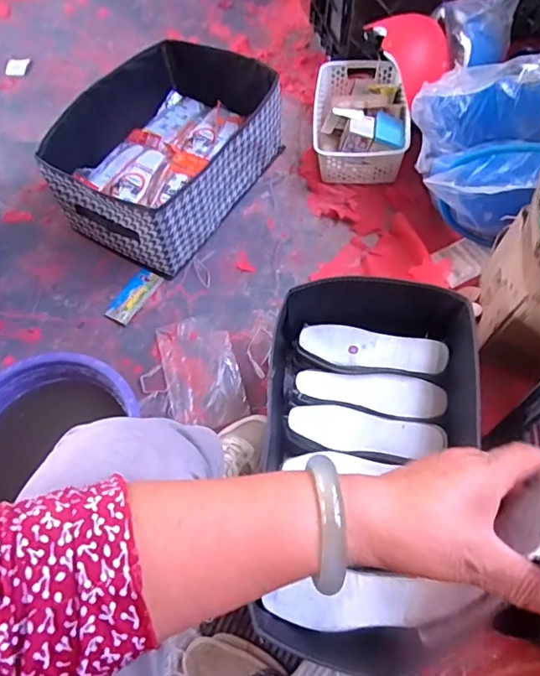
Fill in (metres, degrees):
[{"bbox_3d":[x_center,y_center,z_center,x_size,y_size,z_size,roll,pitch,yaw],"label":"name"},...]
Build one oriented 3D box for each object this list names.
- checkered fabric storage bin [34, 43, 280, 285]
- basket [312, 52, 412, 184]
[{"bbox_3d":[-0.202,-0.380,1.031,0.325,0.188,0.443,25,67,15],"label":"checkered fabric storage bin"},{"bbox_3d":[0.200,-0.486,1.106,0.200,0.098,0.312,4,63,5],"label":"basket"}]

